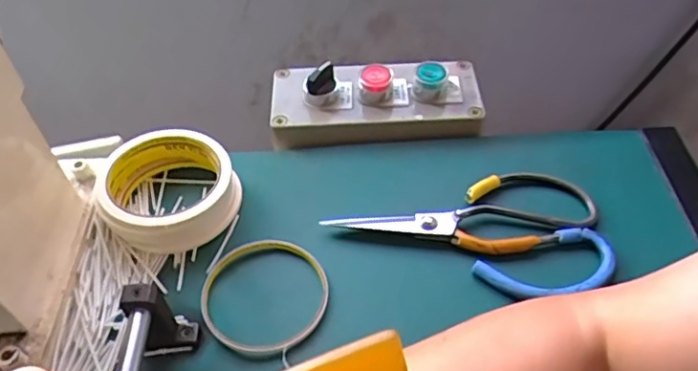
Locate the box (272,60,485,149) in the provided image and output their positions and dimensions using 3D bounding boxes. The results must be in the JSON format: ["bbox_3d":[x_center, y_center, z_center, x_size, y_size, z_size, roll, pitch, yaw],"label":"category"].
[{"bbox_3d":[0.022,-0.075,0.487,0.170,0.048,0.074,0,49,2],"label":"box"}]

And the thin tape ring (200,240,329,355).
[{"bbox_3d":[-0.055,0.070,0.383,0.082,0.006,0.084,-1,49,1],"label":"thin tape ring"}]

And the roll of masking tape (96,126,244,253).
[{"bbox_3d":[-0.130,0.001,0.424,0.093,0.032,0.093,-1,49,1],"label":"roll of masking tape"}]

